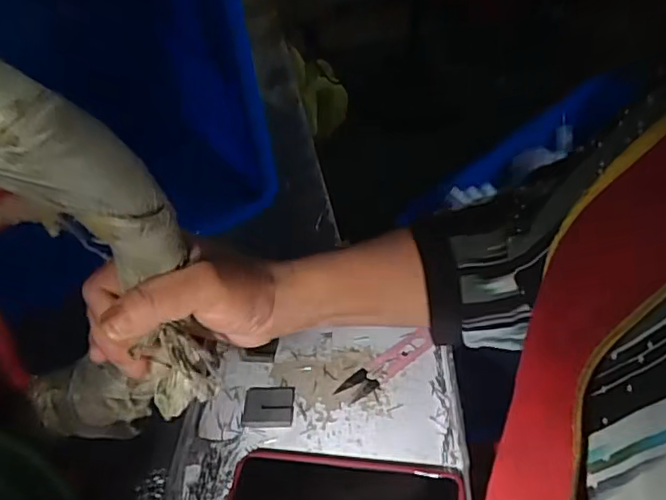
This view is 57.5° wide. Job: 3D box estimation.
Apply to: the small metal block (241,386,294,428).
[{"bbox_3d":[-0.052,0.124,0.484,0.039,0.005,0.037,-2,44,5],"label":"small metal block"}]

